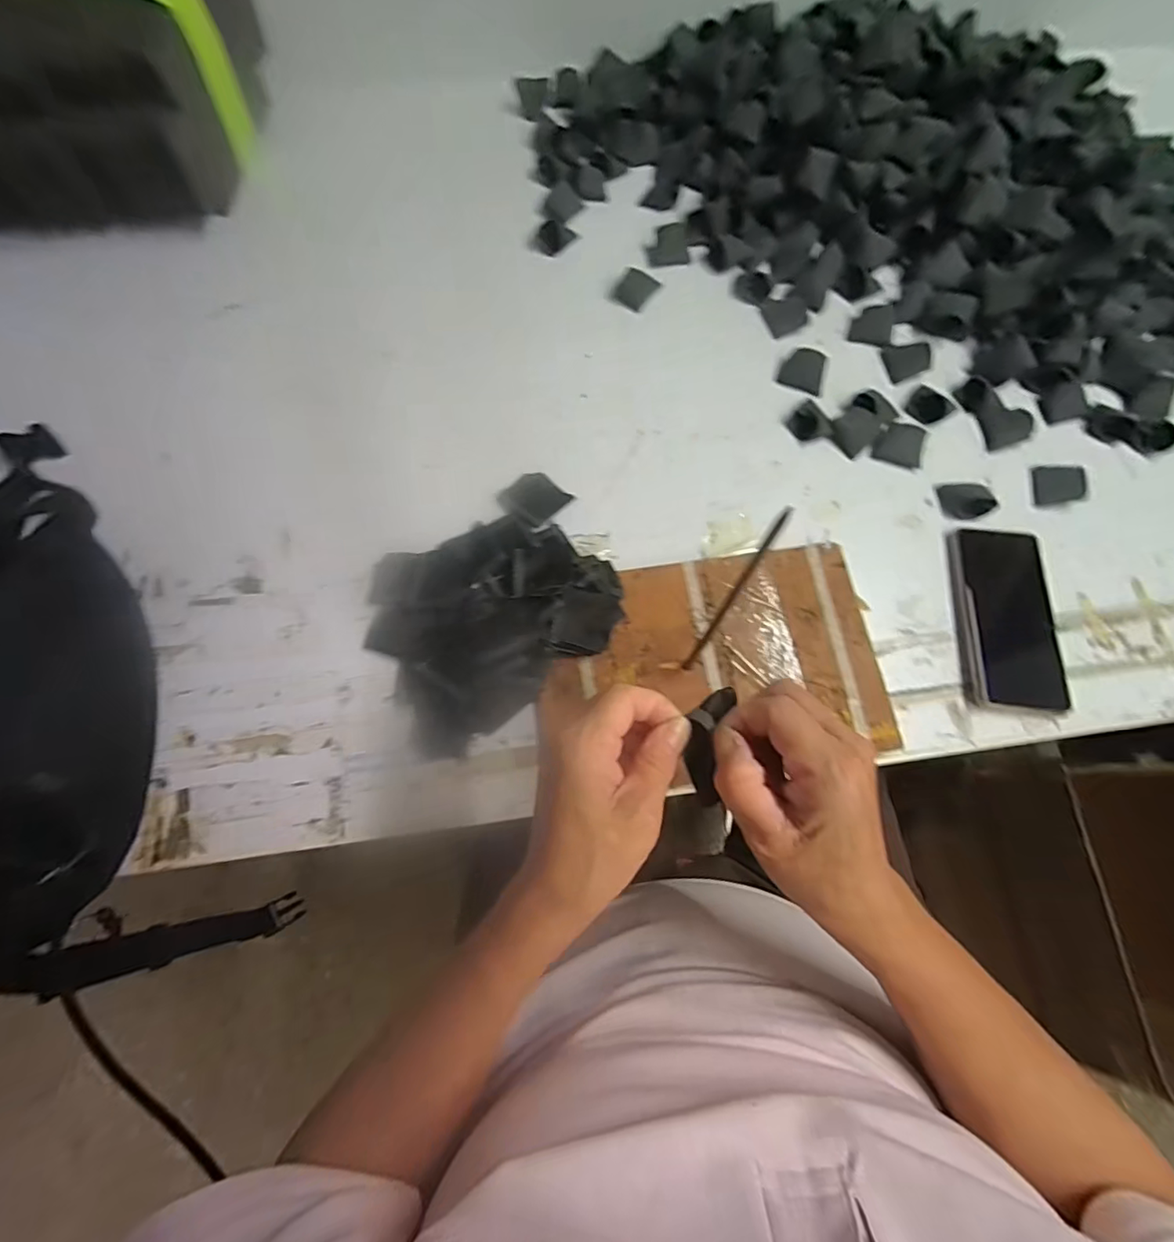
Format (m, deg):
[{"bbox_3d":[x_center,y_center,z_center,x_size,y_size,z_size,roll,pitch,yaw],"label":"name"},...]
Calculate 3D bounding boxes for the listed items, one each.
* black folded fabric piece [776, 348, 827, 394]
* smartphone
[{"bbox_3d":[0.213,-0.245,0.542,0.043,0.017,0.034,26,73,7],"label":"black folded fabric piece"},{"bbox_3d":[0.353,-0.007,0.467,0.078,0.016,0.159,6,72,0],"label":"smartphone"}]

